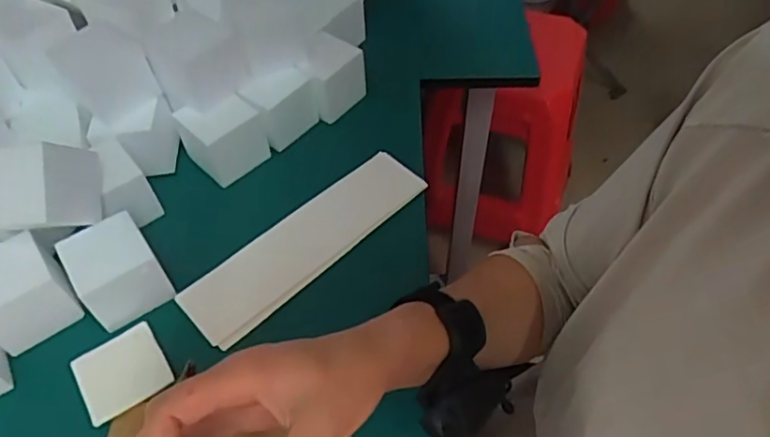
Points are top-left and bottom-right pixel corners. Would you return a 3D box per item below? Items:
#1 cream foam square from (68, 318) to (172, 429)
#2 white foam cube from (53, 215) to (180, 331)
[{"bbox_3d":[-0.224,0.128,0.491,0.068,0.008,0.067,-30,58,-20],"label":"cream foam square"},{"bbox_3d":[-0.239,0.046,0.518,0.065,0.060,0.067,-31,59,-21],"label":"white foam cube"}]

